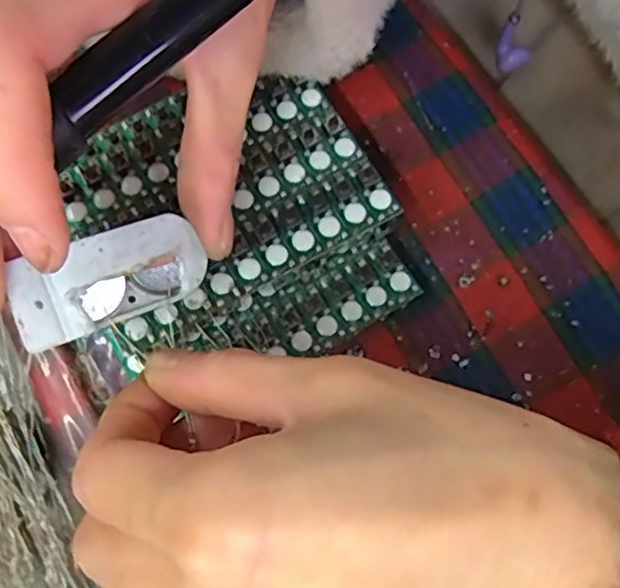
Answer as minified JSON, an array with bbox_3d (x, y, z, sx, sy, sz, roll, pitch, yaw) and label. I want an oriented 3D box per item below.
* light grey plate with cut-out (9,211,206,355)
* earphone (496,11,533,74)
[{"bbox_3d":[-0.052,-0.004,0.170,0.049,0.006,0.024,-27,111,-25],"label":"light grey plate with cut-out"},{"bbox_3d":[0.094,-0.118,0.301,0.014,0.030,0.010,-29,51,-7],"label":"earphone"}]

